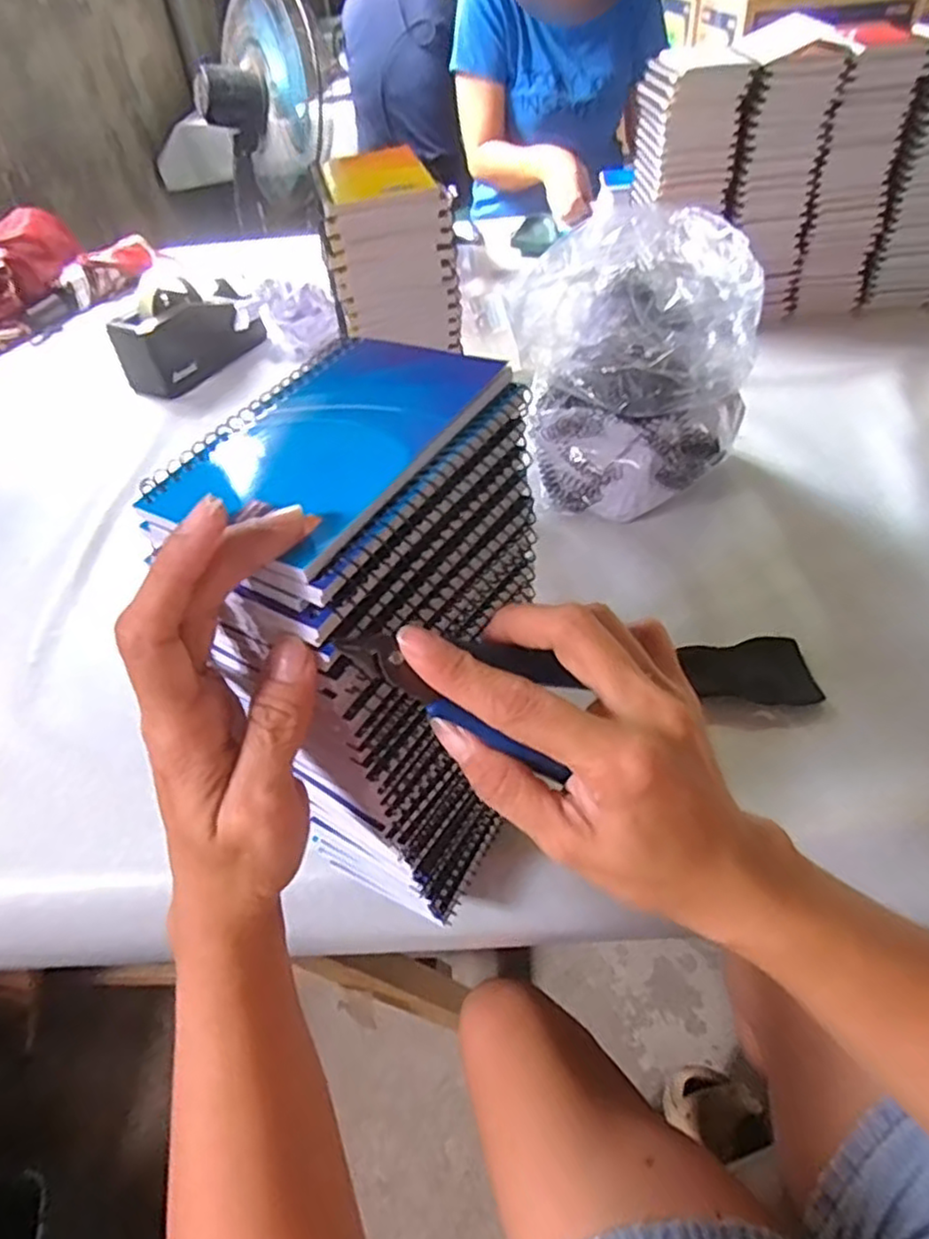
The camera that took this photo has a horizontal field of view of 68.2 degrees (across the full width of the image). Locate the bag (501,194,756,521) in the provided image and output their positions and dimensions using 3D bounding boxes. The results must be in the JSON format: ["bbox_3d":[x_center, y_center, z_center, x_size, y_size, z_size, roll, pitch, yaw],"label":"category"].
[{"bbox_3d":[0.144,-0.210,0.603,0.191,0.244,0.158,2,47,9],"label":"bag"}]

